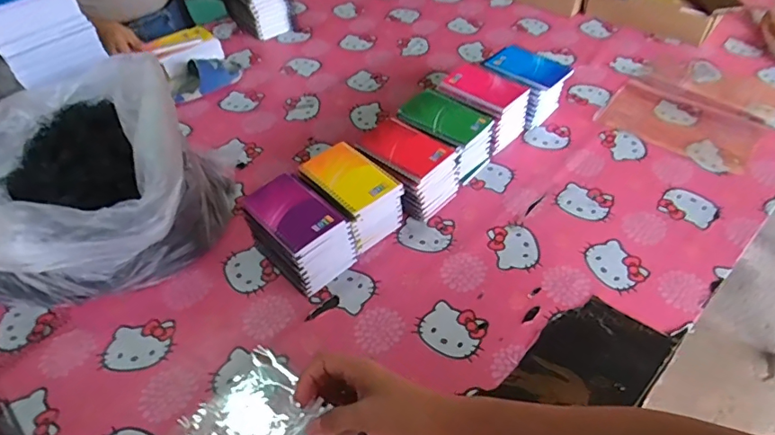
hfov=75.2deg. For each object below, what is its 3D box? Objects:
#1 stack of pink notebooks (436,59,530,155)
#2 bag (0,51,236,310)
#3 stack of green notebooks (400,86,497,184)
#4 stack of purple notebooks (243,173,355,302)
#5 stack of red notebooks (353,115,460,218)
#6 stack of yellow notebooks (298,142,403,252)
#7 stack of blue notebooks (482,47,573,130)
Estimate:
[{"bbox_3d":[0.164,-0.192,0.892,0.135,0.095,0.105,34,56,30],"label":"stack of pink notebooks"},{"bbox_3d":[-0.423,-0.048,0.710,0.323,0.213,0.295,0,46,3],"label":"bag"},{"bbox_3d":[0.094,-0.135,0.842,0.140,0.099,0.106,32,56,29],"label":"stack of green notebooks"},{"bbox_3d":[-0.120,0.021,0.696,0.094,0.106,0.135,-36,54,-27],"label":"stack of purple notebooks"},{"bbox_3d":[0.028,-0.071,0.782,0.135,0.101,0.107,28,54,26],"label":"stack of red notebooks"},{"bbox_3d":[-0.054,-0.027,0.742,0.132,0.101,0.099,35,57,30],"label":"stack of yellow notebooks"},{"bbox_3d":[0.245,-0.235,0.927,0.138,0.104,0.108,29,54,27],"label":"stack of blue notebooks"}]

